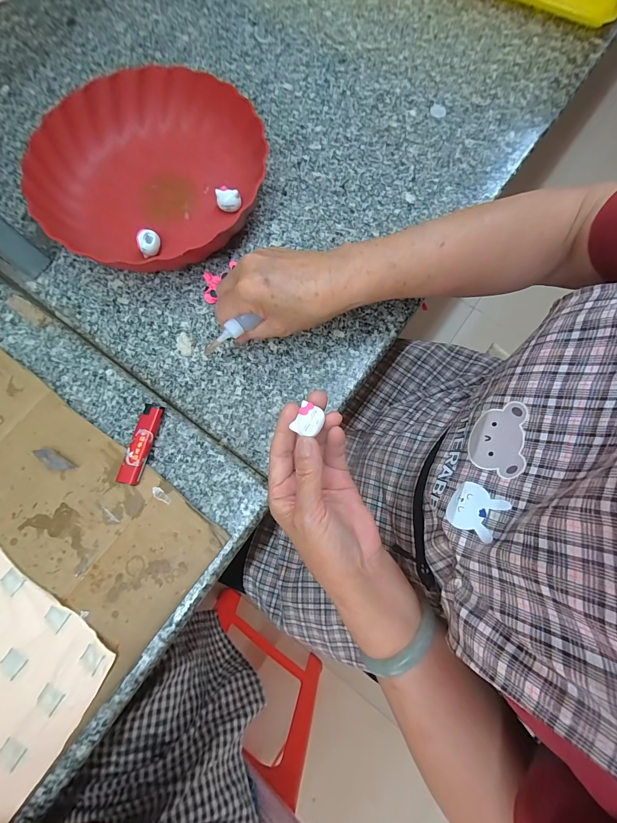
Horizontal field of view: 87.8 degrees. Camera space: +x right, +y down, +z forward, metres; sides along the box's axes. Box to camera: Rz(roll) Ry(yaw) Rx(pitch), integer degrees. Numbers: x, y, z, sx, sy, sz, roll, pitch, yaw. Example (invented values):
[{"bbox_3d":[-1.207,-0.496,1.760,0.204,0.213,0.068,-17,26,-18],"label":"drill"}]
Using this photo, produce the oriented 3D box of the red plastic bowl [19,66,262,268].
[{"bbox_3d":[-0.169,-0.265,0.355,0.234,0.048,0.234,0,76,0],"label":"red plastic bowl"}]

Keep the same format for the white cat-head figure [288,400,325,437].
[{"bbox_3d":[0.000,0.006,0.241,0.021,0.005,0.022,29,78,7],"label":"white cat-head figure"}]

